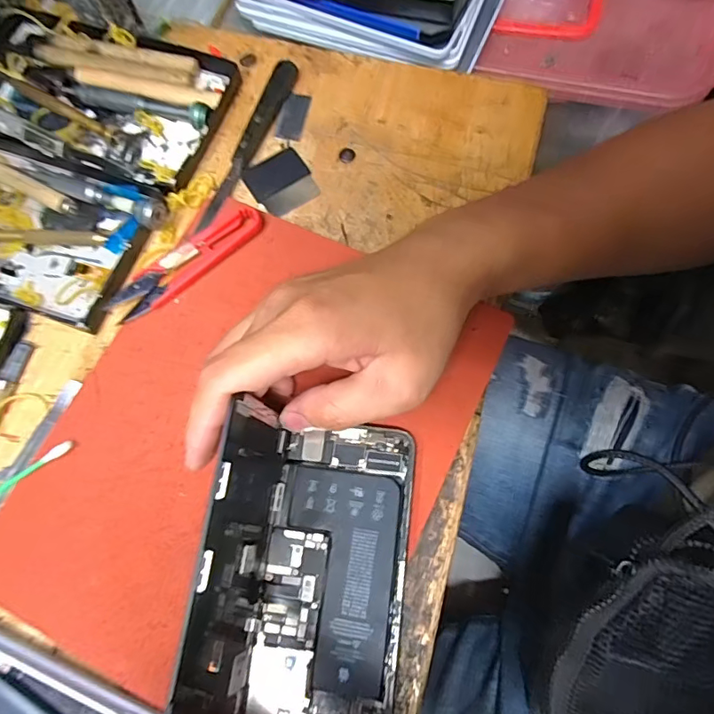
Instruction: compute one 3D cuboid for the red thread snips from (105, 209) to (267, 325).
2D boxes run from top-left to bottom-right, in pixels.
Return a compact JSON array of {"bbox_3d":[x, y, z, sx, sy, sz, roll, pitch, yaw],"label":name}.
[{"bbox_3d":[-0.099,-0.056,0.301,0.100,0.009,0.023,-37,75,-10],"label":"red thread snips"}]

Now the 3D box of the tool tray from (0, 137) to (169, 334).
[{"bbox_3d":[-0.210,-0.087,0.308,0.175,0.020,0.097,21,74,8],"label":"tool tray"}]

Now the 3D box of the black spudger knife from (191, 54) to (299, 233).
[{"bbox_3d":[-0.070,-0.141,0.328,0.014,0.010,0.136,20,74,8],"label":"black spudger knife"}]

